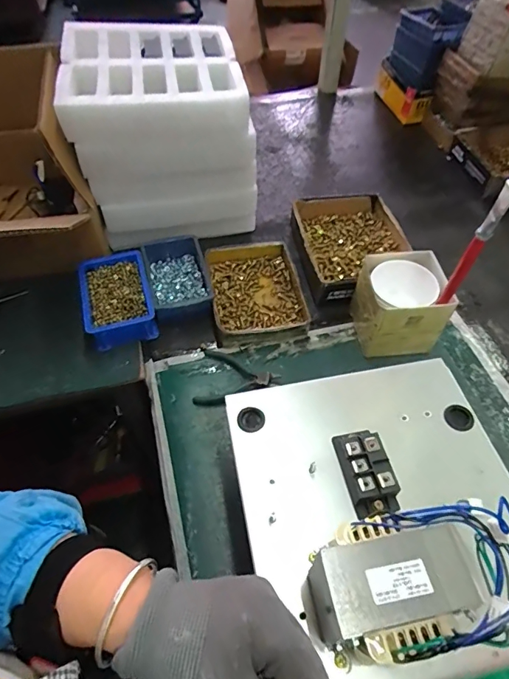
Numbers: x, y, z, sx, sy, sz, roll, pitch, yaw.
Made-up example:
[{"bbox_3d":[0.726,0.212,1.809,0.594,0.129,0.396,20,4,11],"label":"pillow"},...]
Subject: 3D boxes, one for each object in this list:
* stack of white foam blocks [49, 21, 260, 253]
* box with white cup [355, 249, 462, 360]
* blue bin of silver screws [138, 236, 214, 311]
[{"bbox_3d":[-0.149,-0.334,0.718,0.258,0.246,0.283,-10,56,-8],"label":"stack of white foam blocks"},{"bbox_3d":[0.211,-0.053,0.622,0.114,0.101,0.113,-3,55,-3],"label":"box with white cup"},{"bbox_3d":[-0.122,-0.102,0.681,0.095,0.044,0.154,-15,56,-11],"label":"blue bin of silver screws"}]

